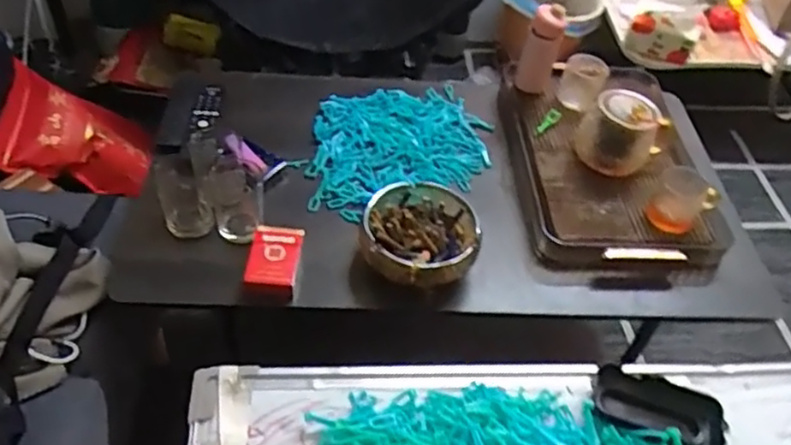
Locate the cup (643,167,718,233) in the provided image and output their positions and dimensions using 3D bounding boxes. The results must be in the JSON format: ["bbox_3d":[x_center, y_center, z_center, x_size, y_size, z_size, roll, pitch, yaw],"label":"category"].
[{"bbox_3d":[0.361,-0.027,0.860,0.072,0.058,0.054,29,50,20],"label":"cup"}]

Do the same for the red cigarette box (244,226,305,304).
[{"bbox_3d":[-0.141,0.044,0.798,0.058,0.027,0.099,5,45,-2],"label":"red cigarette box"}]

